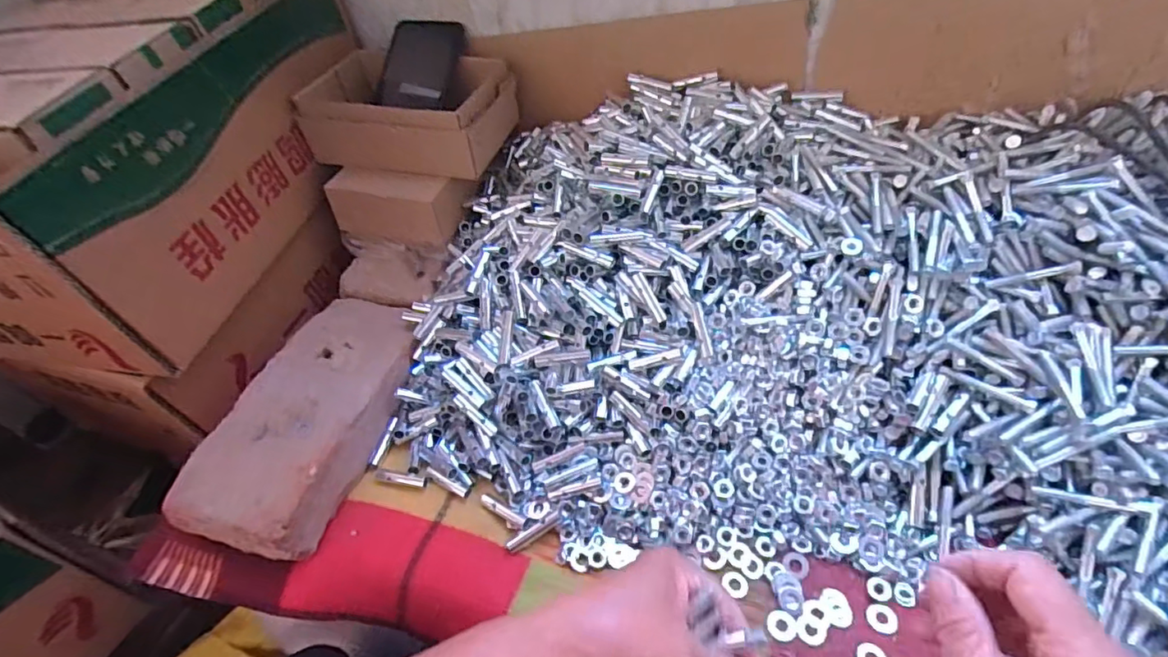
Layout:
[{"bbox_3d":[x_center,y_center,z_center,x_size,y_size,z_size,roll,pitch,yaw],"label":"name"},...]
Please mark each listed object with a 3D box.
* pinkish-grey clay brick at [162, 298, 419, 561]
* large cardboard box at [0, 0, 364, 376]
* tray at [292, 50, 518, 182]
[{"bbox_3d":[-0.226,0.070,0.467,0.110,0.050,0.225,10,50,15],"label":"pinkish-grey clay brick"},{"bbox_3d":[-0.407,-0.174,0.504,0.254,0.183,0.398,6,49,12],"label":"large cardboard box"},{"bbox_3d":[-0.170,-0.221,0.557,0.173,0.065,0.135,8,50,14],"label":"tray"}]

